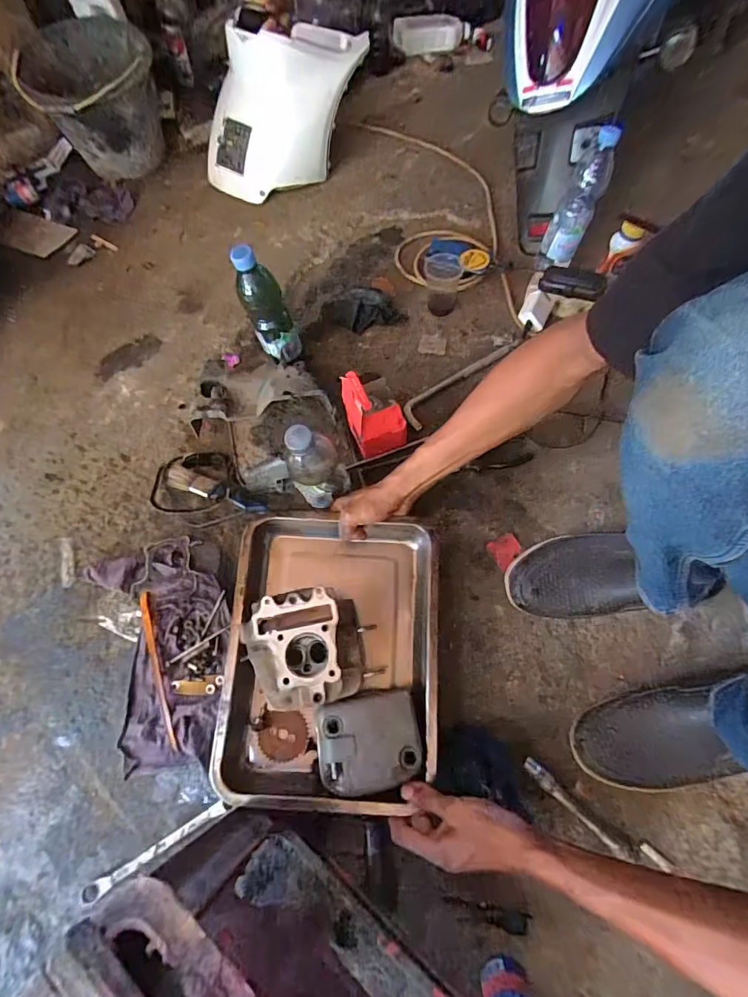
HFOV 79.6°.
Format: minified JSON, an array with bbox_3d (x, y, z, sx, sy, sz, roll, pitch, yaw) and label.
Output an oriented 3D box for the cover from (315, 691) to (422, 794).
[{"bbox_3d":[-0.005,0.276,0.511,0.122,0.037,0.096,-12,63,-5],"label":"cover"}]

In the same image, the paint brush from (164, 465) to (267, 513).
[{"bbox_3d":[-0.259,-0.014,0.738,0.176,0.017,0.035,17,68,10],"label":"paint brush"}]

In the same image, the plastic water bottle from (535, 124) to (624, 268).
[{"bbox_3d":[0.356,-0.522,0.797,0.083,0.212,0.084,21,71,12],"label":"plastic water bottle"}]

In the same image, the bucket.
[{"bbox_3d":[-0.623,-0.916,1.047,0.279,0.200,0.295,-26,68,-6],"label":"bucket"}]

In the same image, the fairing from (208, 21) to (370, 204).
[{"bbox_3d":[-0.188,-0.843,0.981,0.402,0.220,0.150,-31,69,-8],"label":"fairing"}]

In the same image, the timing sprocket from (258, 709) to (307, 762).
[{"bbox_3d":[-0.116,0.302,0.573,0.060,0.006,0.057,-4,66,1],"label":"timing sprocket"}]

